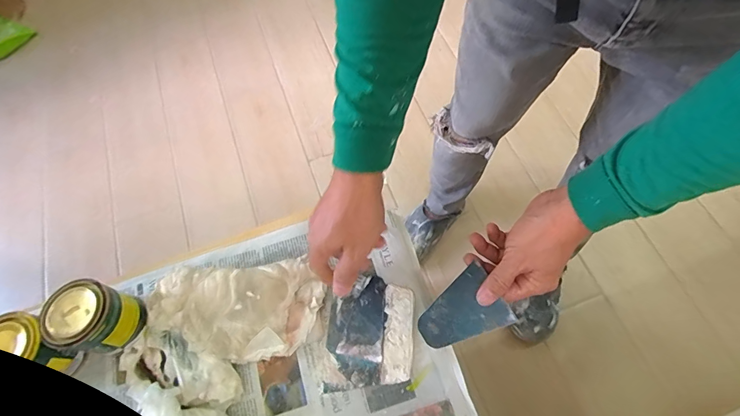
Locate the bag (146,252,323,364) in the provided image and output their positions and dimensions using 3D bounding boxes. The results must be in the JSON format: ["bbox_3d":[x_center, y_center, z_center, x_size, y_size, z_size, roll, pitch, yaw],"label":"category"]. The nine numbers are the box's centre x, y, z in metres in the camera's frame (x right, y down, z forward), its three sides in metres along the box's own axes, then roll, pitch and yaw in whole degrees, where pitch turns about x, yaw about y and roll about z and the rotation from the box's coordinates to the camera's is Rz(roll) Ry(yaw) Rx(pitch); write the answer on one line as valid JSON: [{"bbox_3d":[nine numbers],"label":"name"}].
[{"bbox_3d":[-0.164,0.122,0.461,0.218,0.035,0.115,-6,66,0],"label":"bag"}]

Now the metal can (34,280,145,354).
[{"bbox_3d":[-0.308,0.122,0.432,0.064,0.084,0.067,-1,66,3],"label":"metal can"}]

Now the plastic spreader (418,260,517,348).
[{"bbox_3d":[0.101,0.120,0.431,0.094,0.005,0.068,-37,79,6],"label":"plastic spreader"}]

